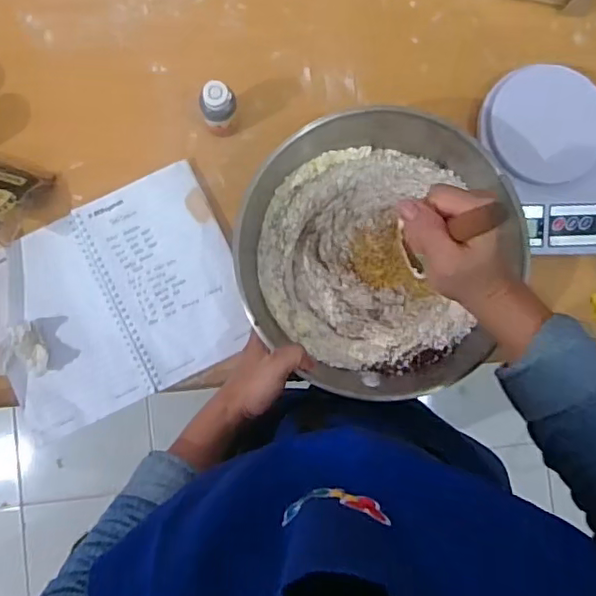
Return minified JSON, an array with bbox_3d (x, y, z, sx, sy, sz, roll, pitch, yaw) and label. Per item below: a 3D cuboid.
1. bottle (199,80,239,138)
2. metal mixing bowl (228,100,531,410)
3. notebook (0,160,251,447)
[{"bbox_3d":[-0.080,-0.190,0.598,0.034,0.079,0.031,0,87,-2],"label":"bottle"},{"bbox_3d":[0.082,-0.046,0.567,0.263,0.086,0.266,0,87,-2],"label":"metal mixing bowl"},{"bbox_3d":[-0.192,0.003,0.615,0.261,0.011,0.207,-26,88,-3],"label":"notebook"}]

